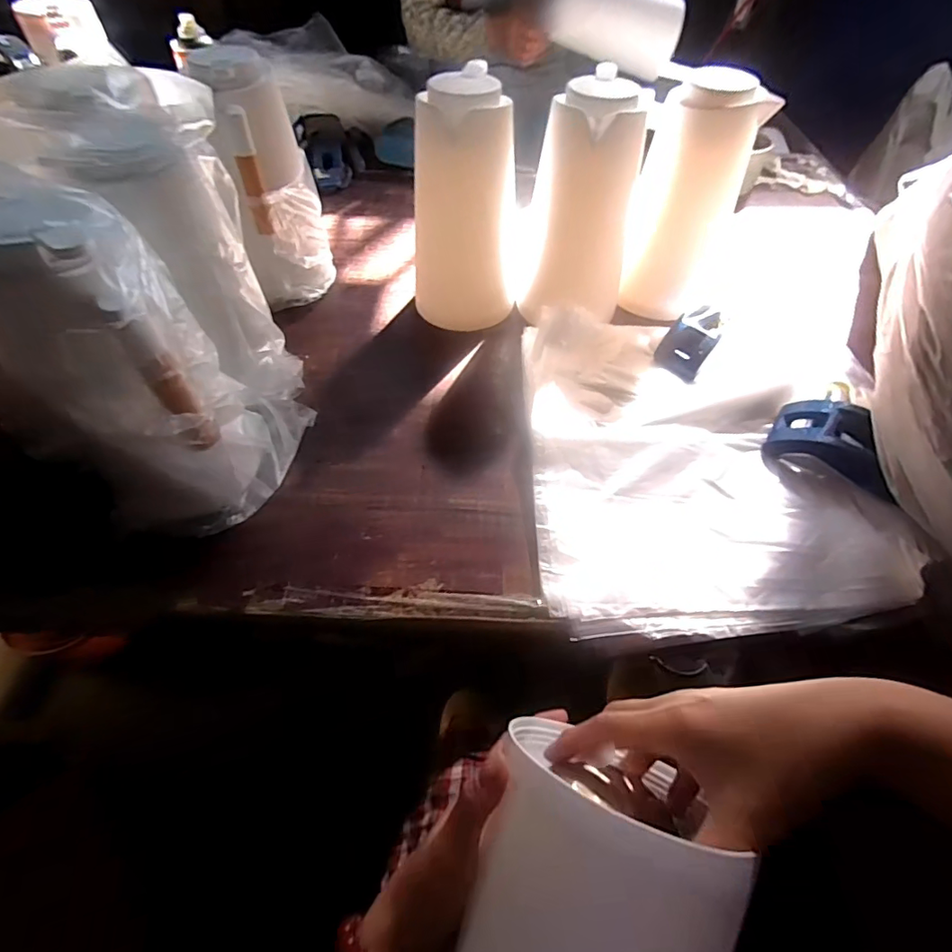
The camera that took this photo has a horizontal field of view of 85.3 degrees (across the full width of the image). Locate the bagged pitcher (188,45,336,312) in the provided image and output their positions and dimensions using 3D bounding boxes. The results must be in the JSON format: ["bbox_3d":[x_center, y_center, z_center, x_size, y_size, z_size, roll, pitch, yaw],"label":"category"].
[{"bbox_3d":[-0.237,-0.327,0.607,0.101,0.245,0.128,-12,54,-11],"label":"bagged pitcher"}]

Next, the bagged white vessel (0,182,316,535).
[{"bbox_3d":[-0.267,-0.080,0.411,0.163,0.244,0.148,9,53,5],"label":"bagged white vessel"}]

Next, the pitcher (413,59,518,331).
[{"bbox_3d":[-0.009,-0.307,0.598,0.120,0.240,0.111,4,53,1],"label":"pitcher"}]

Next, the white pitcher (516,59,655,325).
[{"bbox_3d":[0.120,-0.301,0.573,0.115,0.211,0.101,8,53,4],"label":"white pitcher"}]

